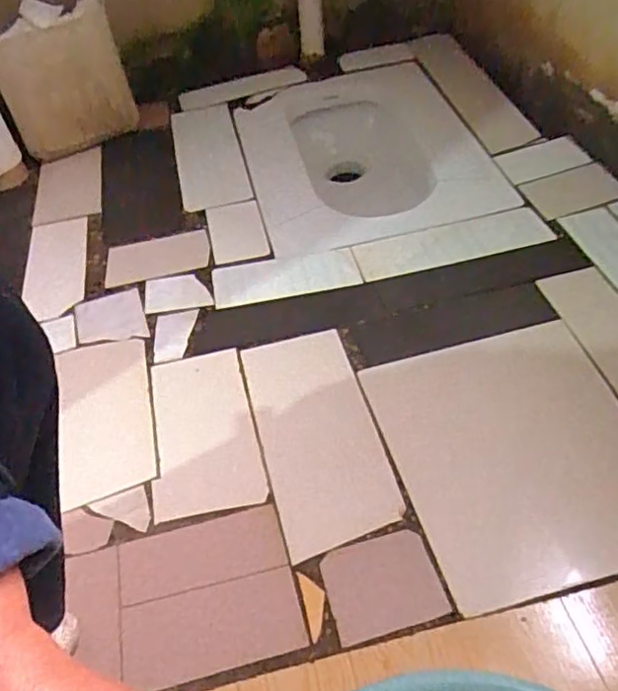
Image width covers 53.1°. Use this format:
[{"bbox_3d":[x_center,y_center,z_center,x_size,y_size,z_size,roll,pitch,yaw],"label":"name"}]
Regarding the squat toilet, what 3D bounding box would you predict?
[{"bbox_3d":[0.122,-0.326,1.220,0.464,0.187,0.544,-12,45,-3],"label":"squat toilet"}]

